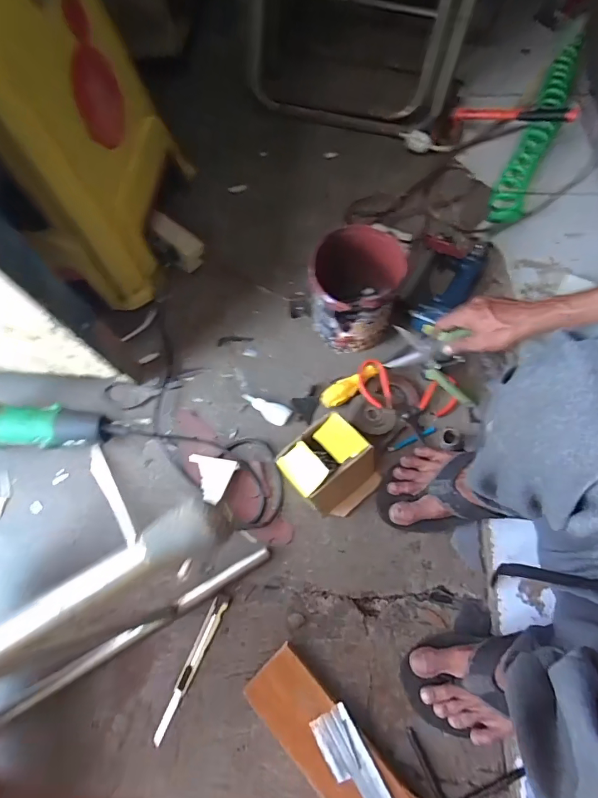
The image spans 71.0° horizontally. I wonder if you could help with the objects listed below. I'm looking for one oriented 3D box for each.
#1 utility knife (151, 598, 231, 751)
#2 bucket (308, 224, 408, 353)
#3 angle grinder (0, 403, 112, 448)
[{"bbox_3d":[-0.143,0.353,0.559,0.021,0.011,0.179,22,72,10],"label":"utility knife"},{"bbox_3d":[0.088,-0.168,0.688,0.132,0.156,0.151,19,71,9],"label":"bucket"},{"bbox_3d":[-0.428,0.041,0.651,0.261,0.088,0.072,0,68,2],"label":"angle grinder"}]

